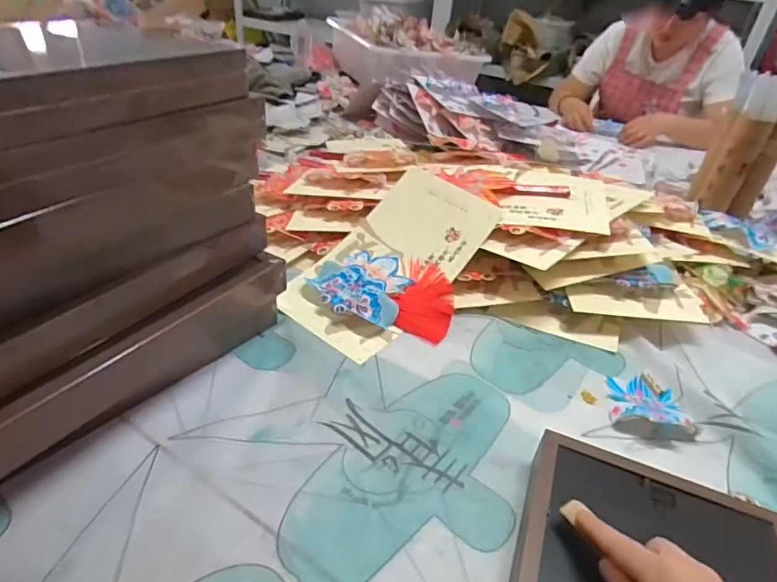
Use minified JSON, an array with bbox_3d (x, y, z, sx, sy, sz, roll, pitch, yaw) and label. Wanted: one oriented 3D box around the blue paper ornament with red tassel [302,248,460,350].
[{"bbox_3d":[-0.003,0.000,0.665,0.180,0.030,0.123,11,35,8],"label":"blue paper ornament with red tassel"}]

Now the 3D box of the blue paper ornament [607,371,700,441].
[{"bbox_3d":[0.288,0.120,0.554,0.085,0.030,0.092,5,34,-1],"label":"blue paper ornament"}]

